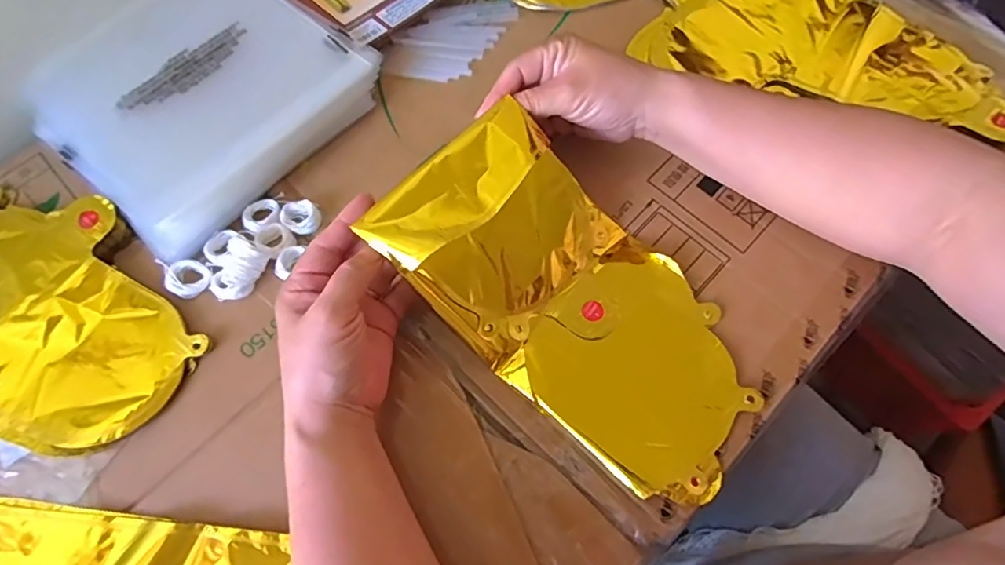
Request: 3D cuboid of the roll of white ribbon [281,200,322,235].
[{"bbox_3d":[-0.152,-0.050,0.418,0.029,0.008,0.025,39,74,16],"label":"roll of white ribbon"}]

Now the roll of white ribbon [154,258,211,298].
[{"bbox_3d":[-0.229,-0.004,0.397,0.033,0.011,0.027,-9,68,-2],"label":"roll of white ribbon"}]

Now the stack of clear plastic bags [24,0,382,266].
[{"bbox_3d":[-0.251,-0.162,0.462,0.227,0.025,0.225,38,74,15],"label":"stack of clear plastic bags"}]

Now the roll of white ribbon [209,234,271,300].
[{"bbox_3d":[-0.189,-0.010,0.394,0.029,0.020,0.046,32,72,14],"label":"roll of white ribbon"}]

